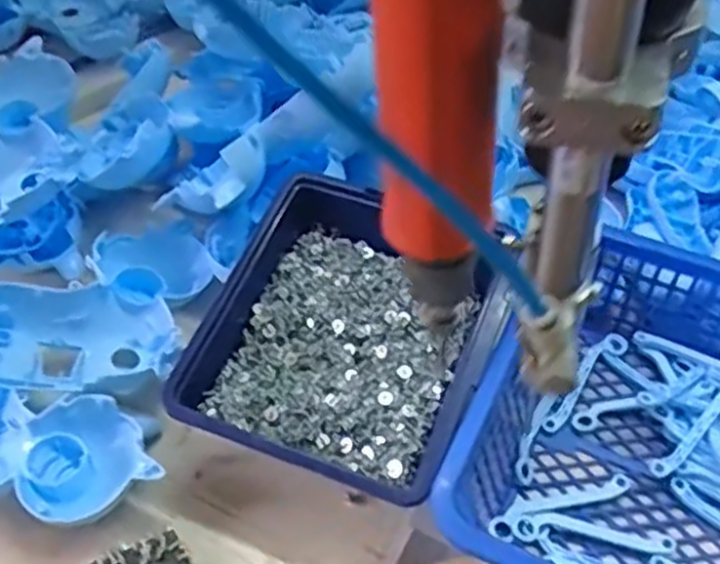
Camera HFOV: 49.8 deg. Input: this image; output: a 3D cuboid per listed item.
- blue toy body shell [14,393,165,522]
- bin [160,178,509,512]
[{"bbox_3d":[-0.143,0.092,0.402,0.061,0.028,0.064,-1,49,1],"label":"blue toy body shell"},{"bbox_3d":[-0.002,0.029,0.427,0.143,0.056,0.172,18,52,17],"label":"bin"}]

